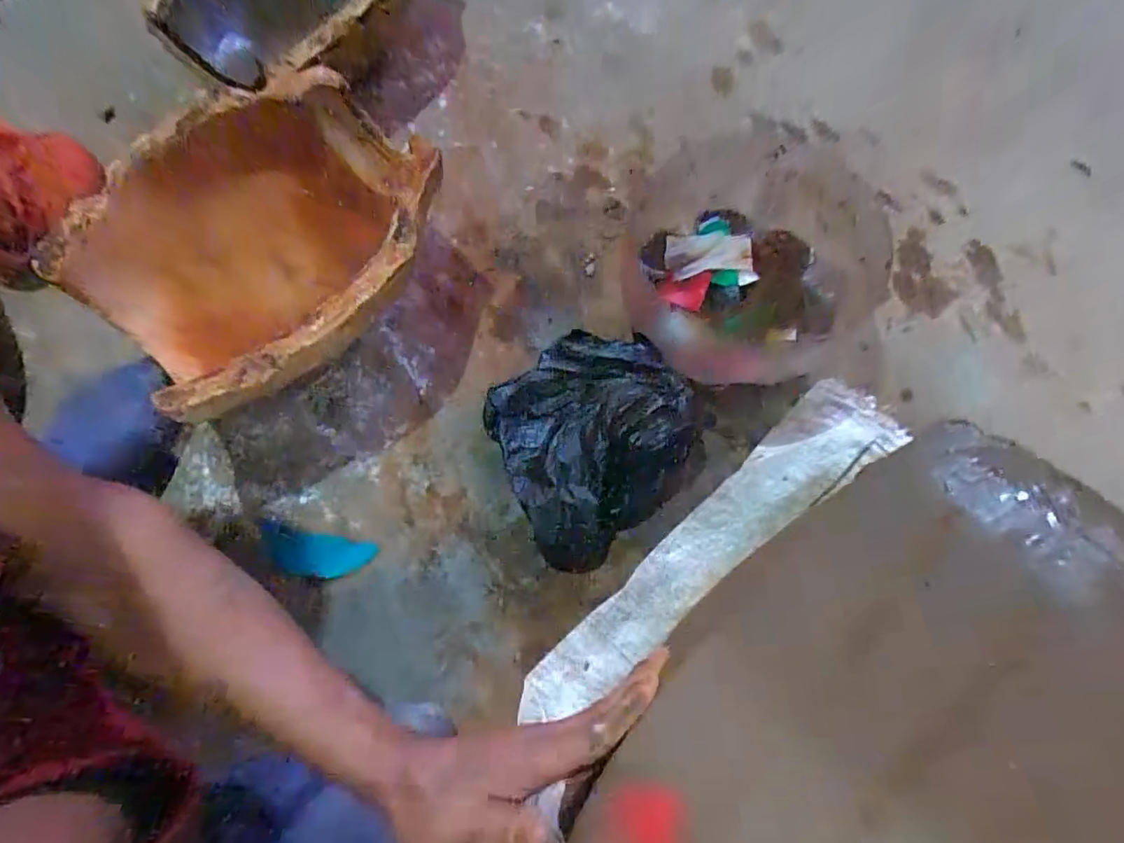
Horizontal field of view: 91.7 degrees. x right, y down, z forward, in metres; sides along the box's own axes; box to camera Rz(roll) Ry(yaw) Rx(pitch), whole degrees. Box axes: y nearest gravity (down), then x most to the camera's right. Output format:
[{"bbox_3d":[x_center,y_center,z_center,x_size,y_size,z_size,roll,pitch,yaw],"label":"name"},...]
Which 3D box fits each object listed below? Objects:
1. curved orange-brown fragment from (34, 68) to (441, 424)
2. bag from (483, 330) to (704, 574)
[{"bbox_3d":[-0.306,-0.186,0.547,0.220,0.135,0.314,42,75,15],"label":"curved orange-brown fragment"},{"bbox_3d":[0.026,0.014,0.556,0.208,0.055,0.204,-36,72,-12],"label":"bag"}]

